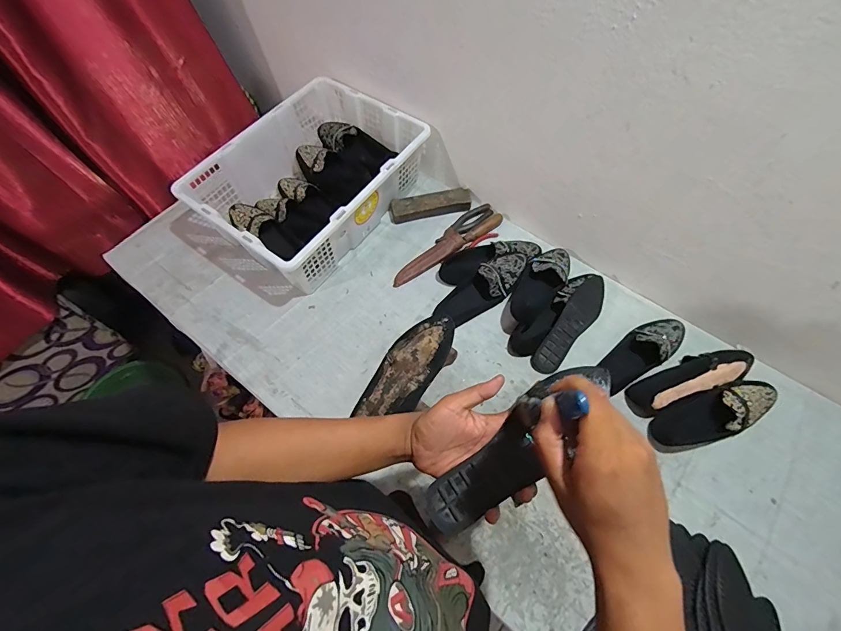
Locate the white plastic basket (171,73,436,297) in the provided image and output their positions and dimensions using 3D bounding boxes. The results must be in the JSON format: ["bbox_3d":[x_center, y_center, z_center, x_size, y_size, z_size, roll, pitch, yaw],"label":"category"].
[{"bbox_3d":[-0.253,-0.328,0.921,0.394,0.156,0.492,35,69,17],"label":"white plastic basket"}]

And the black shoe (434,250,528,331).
[{"bbox_3d":[0.135,-0.061,0.837,0.229,0.068,0.078,-32,66,-14],"label":"black shoe"}]

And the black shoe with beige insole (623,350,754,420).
[{"bbox_3d":[0.522,0.116,0.746,0.259,0.051,0.073,-19,64,-8],"label":"black shoe with beige insole"}]

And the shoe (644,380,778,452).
[{"bbox_3d":[0.539,0.180,0.712,0.239,0.057,0.086,-14,63,-6],"label":"shoe"}]

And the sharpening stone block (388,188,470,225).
[{"bbox_3d":[0.023,-0.274,0.965,0.199,0.028,0.057,-12,63,-5],"label":"sharpening stone block"}]

